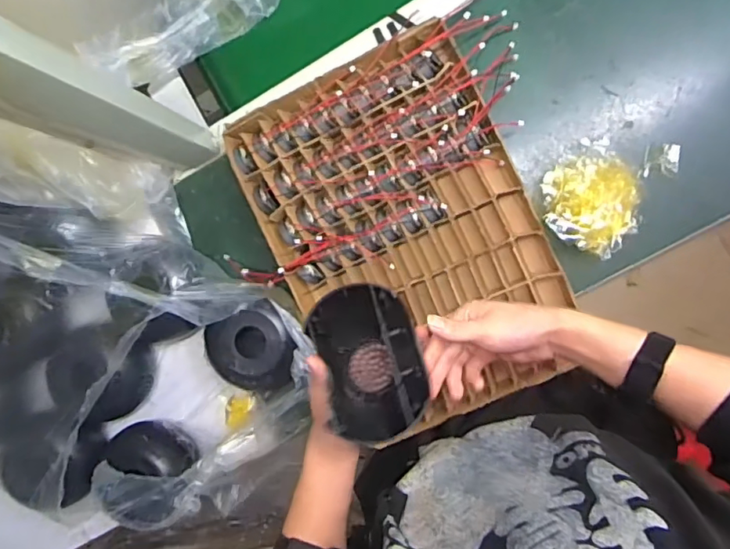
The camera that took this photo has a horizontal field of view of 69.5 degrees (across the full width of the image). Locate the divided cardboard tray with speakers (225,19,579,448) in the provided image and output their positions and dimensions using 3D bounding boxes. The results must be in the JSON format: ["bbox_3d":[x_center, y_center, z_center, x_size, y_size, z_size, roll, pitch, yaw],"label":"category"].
[{"bbox_3d":[0.042,-0.078,0.672,0.378,0.048,0.381,-25,89,8],"label":"divided cardboard tray with speakers"}]

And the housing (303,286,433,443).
[{"bbox_3d":[0.005,0.076,0.475,0.085,0.087,0.123,-17,90,8],"label":"housing"}]

